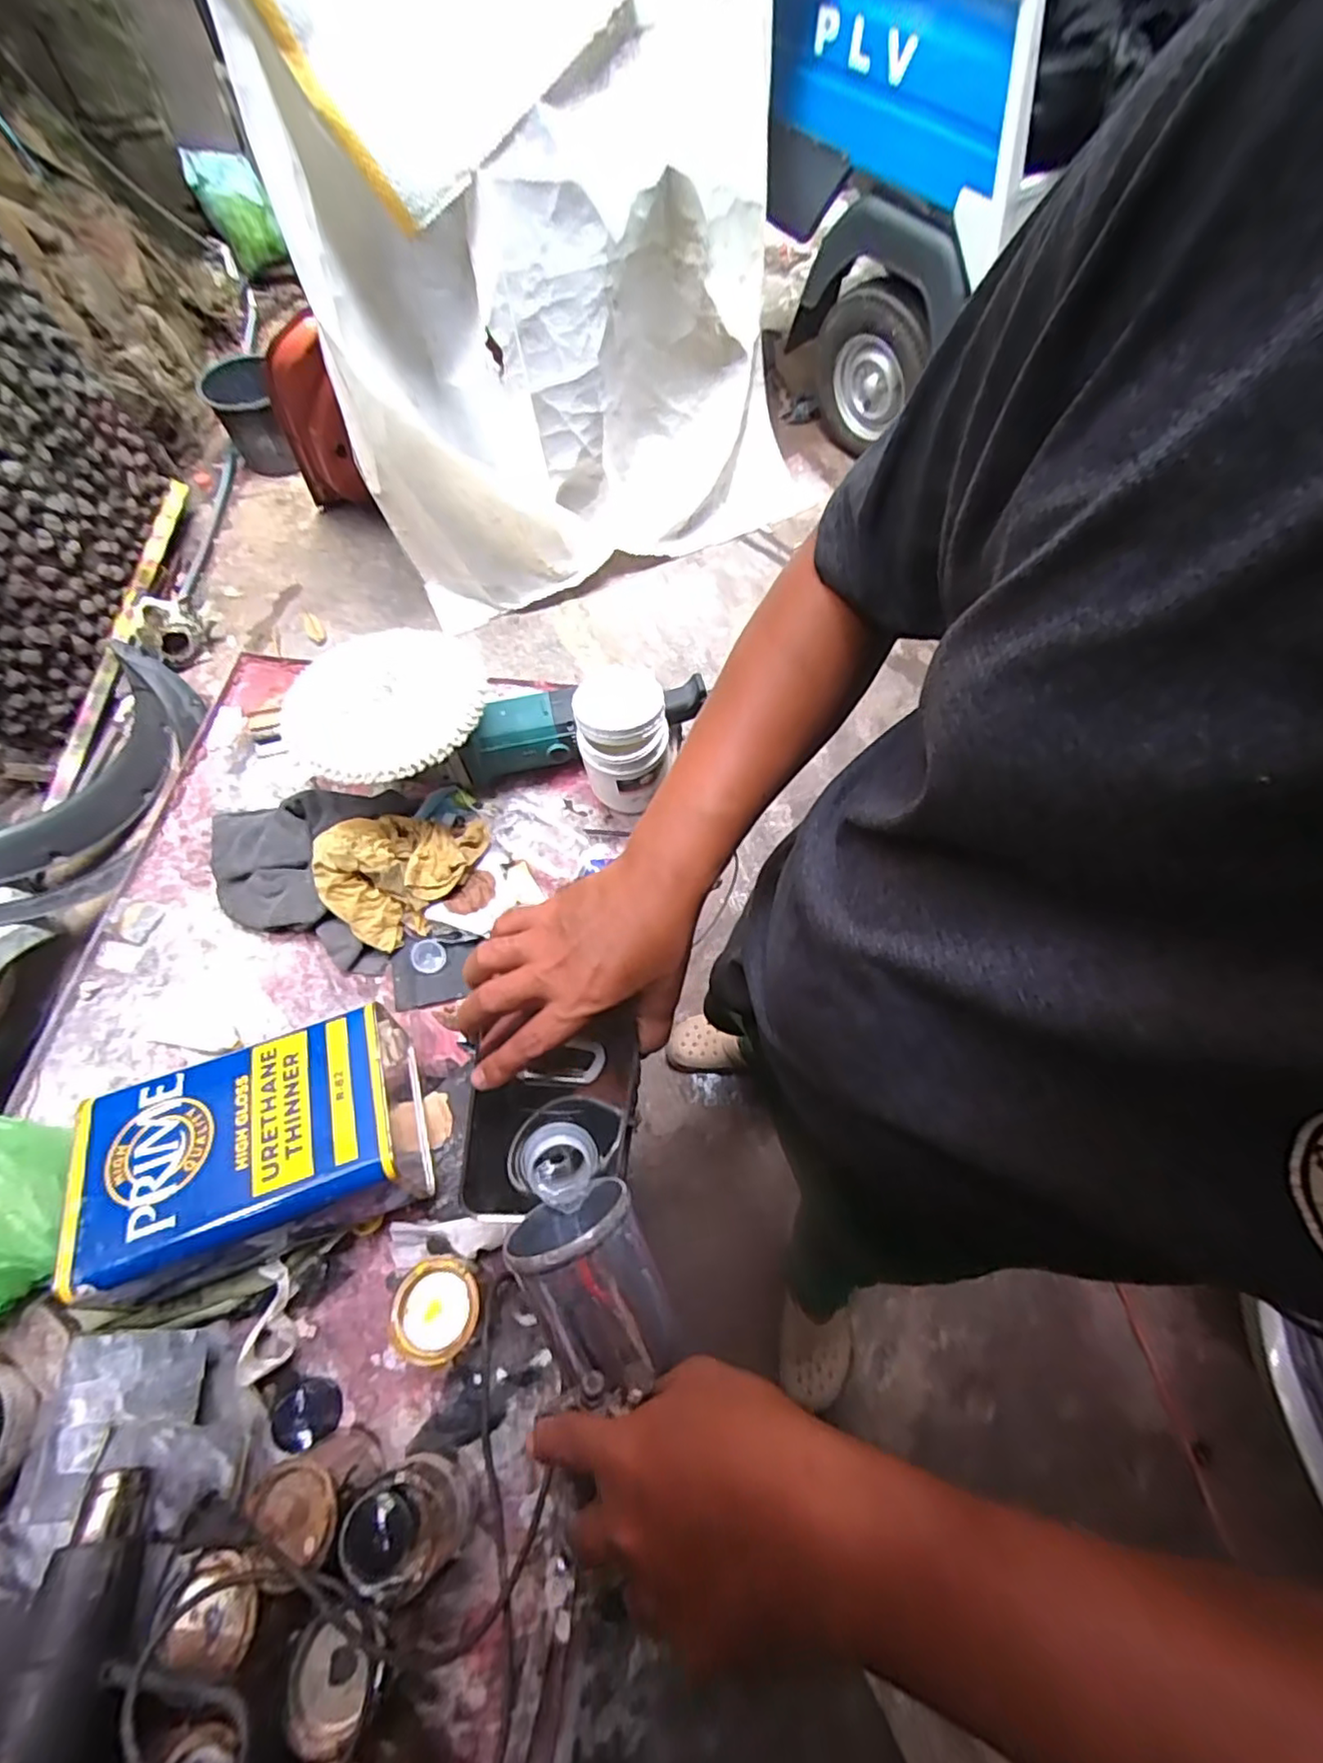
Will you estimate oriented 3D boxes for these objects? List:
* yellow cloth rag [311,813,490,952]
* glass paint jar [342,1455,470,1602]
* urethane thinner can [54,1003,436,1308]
[{"bbox_3d":[-0.301,-0.027,0.738,0.145,0.062,0.180,25,68,8],"label":"yellow cloth rag"},{"bbox_3d":[-0.186,0.478,0.493,0.077,0.076,0.070,42,72,15],"label":"glass paint jar"},{"bbox_3d":[-0.352,0.238,0.587,0.248,0.121,0.166,-18,69,-10],"label":"urethane thinner can"}]

